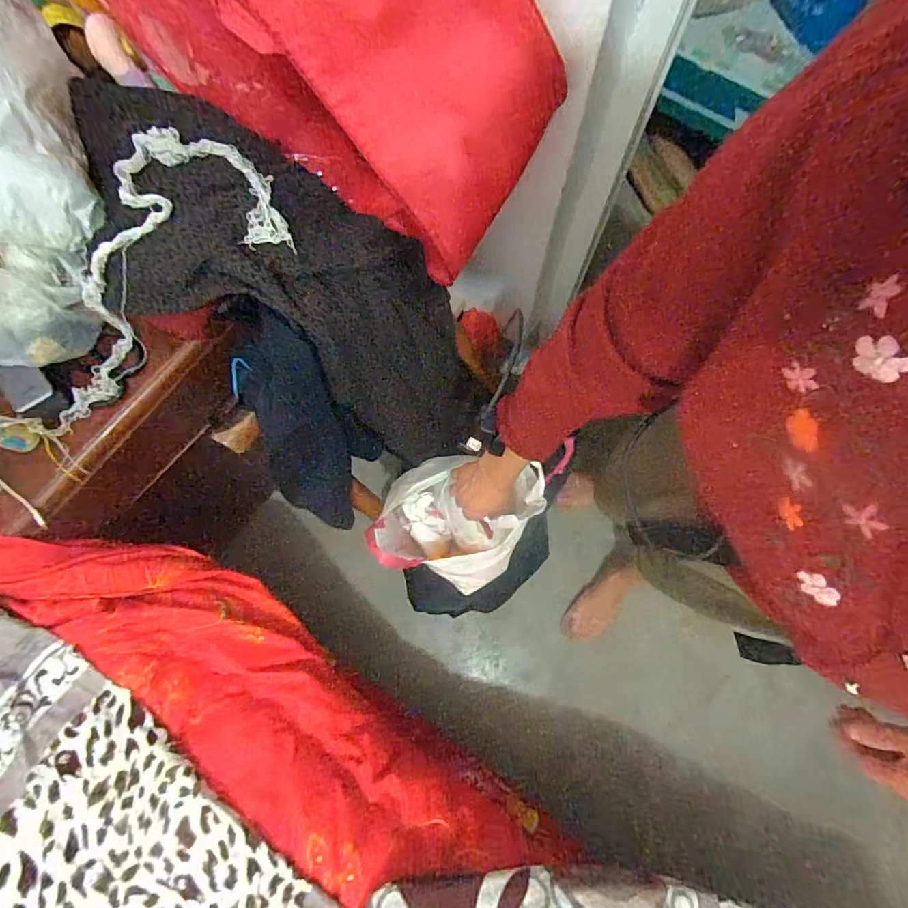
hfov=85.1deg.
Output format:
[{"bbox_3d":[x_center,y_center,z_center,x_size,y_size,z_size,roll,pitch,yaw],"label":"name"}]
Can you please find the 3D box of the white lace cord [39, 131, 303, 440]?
[{"bbox_3d":[-0.406,-0.210,0.641,0.437,0.091,0.193,-42,79,18],"label":"white lace cord"}]

